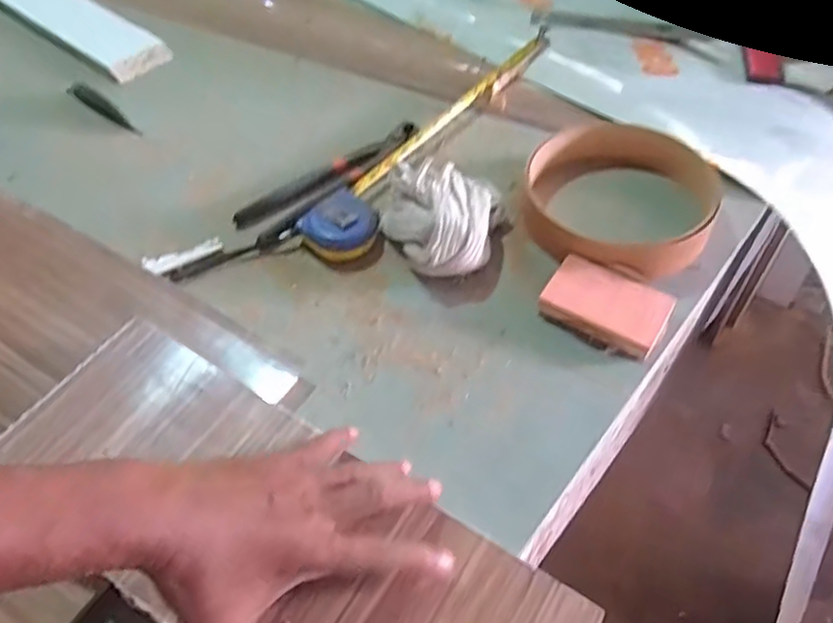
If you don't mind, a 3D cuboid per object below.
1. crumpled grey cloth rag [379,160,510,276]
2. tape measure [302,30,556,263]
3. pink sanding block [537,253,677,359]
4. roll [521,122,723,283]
[{"bbox_3d":[0.017,-0.083,0.620,0.114,0.059,0.107,23,56,18],"label":"crumpled grey cloth rag"},{"bbox_3d":[0.034,-0.202,0.737,0.065,0.034,0.453,28,58,21],"label":"tape measure"},{"bbox_3d":[0.161,-0.004,0.569,0.098,0.023,0.070,27,57,20],"label":"pink sanding block"},{"bbox_3d":[0.193,-0.112,0.639,0.176,0.048,0.168,-1,52,1],"label":"roll"}]

